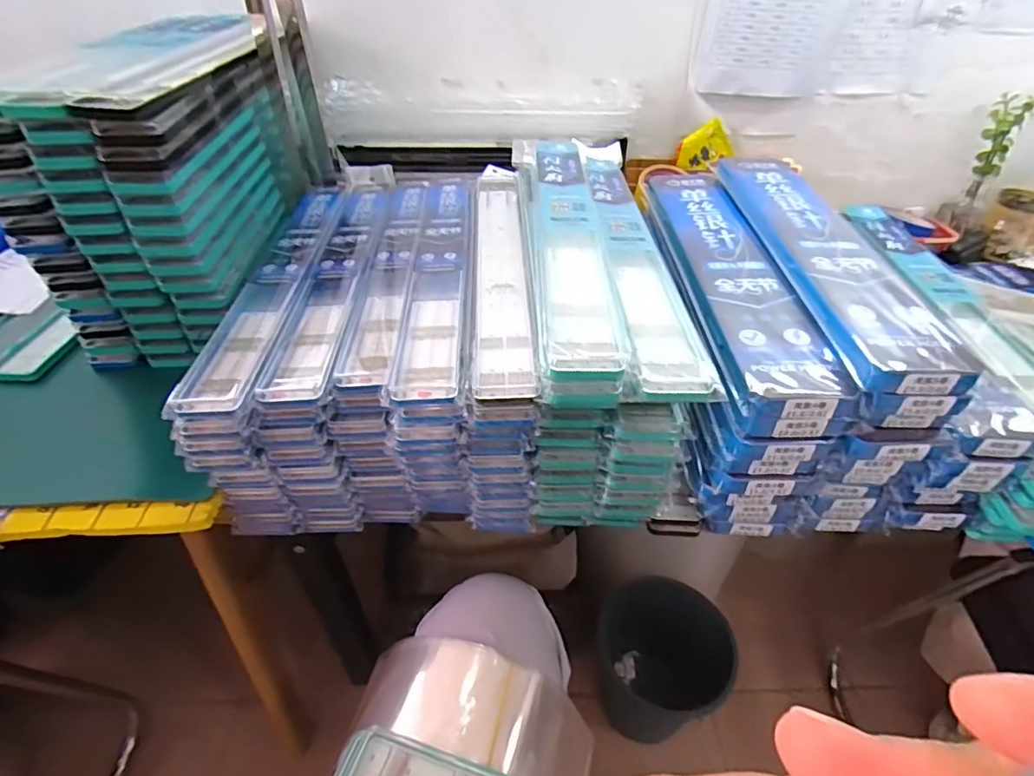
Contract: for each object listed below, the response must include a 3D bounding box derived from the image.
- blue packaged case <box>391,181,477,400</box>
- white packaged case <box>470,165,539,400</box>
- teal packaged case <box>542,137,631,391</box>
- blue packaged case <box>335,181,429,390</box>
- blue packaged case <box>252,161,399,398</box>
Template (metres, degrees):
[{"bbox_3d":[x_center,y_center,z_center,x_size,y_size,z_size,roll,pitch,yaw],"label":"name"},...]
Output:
[{"bbox_3d":[-0.080,-0.131,0.572,0.056,0.021,0.403,0,41,-2],"label":"blue packaged case"},{"bbox_3d":[-0.019,-0.152,0.605,0.055,0.020,0.472,-1,41,-3],"label":"white packaged case"},{"bbox_3d":[0.051,-0.156,0.531,0.059,0.028,0.420,1,41,-1],"label":"teal packaged case"},{"bbox_3d":[-0.139,-0.152,0.601,0.053,0.017,0.419,0,41,-3],"label":"blue packaged case"},{"bbox_3d":[-0.199,-0.148,0.617,0.064,0.025,0.450,-7,44,3],"label":"blue packaged case"}]

